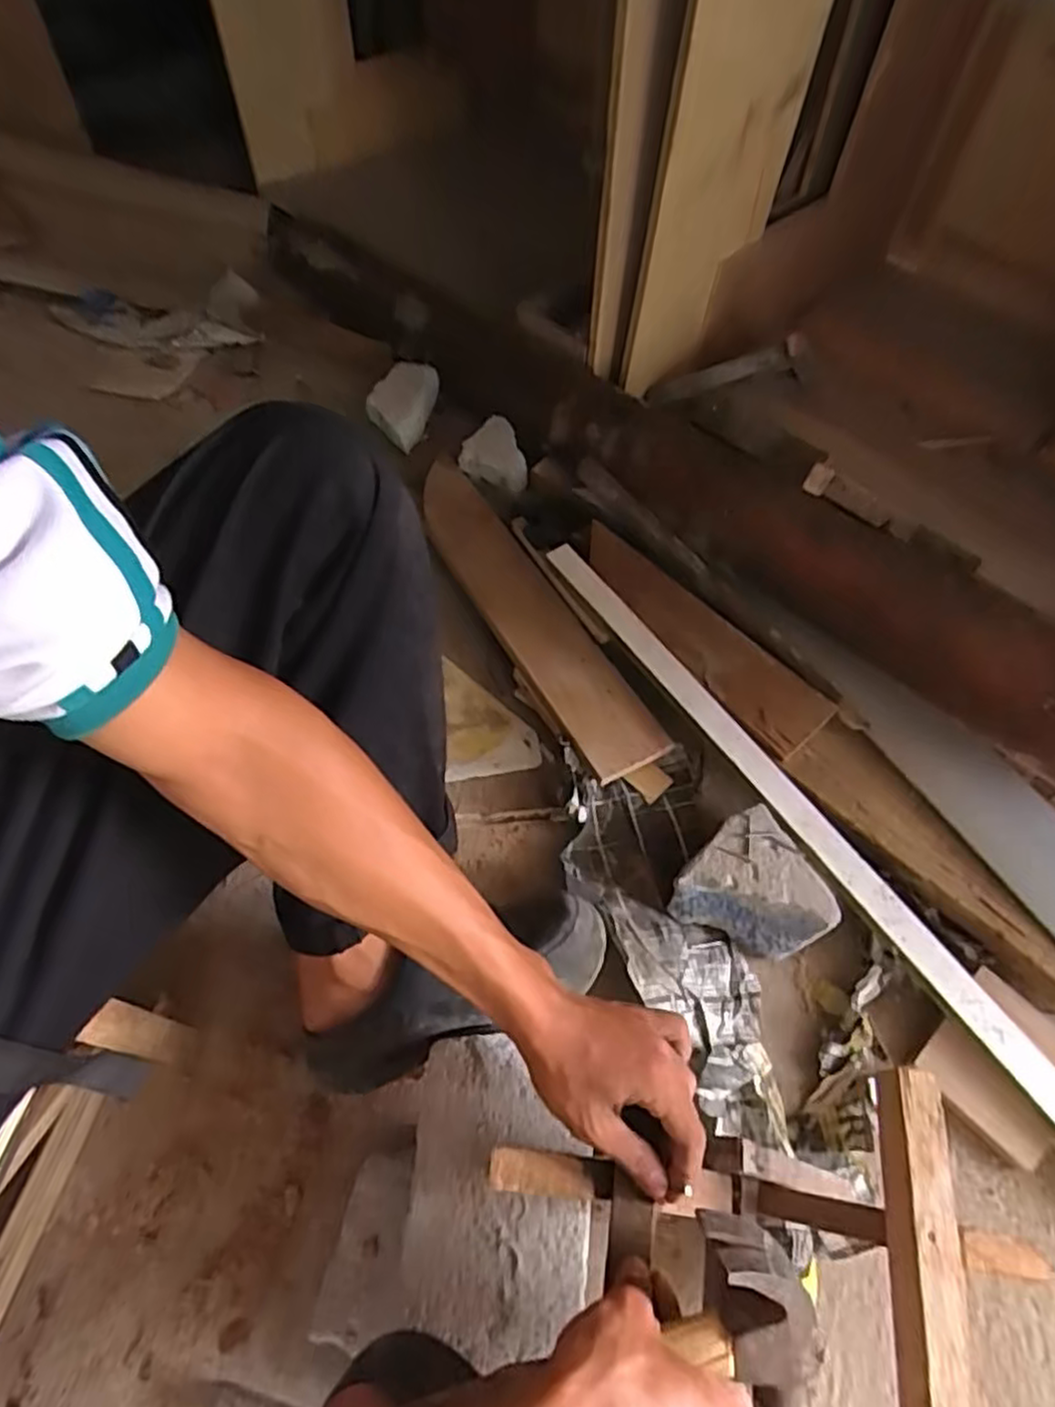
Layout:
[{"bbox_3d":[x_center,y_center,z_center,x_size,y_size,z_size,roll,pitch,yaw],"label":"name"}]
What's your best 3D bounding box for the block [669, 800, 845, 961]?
[{"bbox_3d":[0.226,0.191,0.704,0.122,0.073,0.129,-38,67,-22],"label":"block"}]

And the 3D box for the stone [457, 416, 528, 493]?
[{"bbox_3d":[-0.041,-0.364,1.025,0.097,0.053,0.095,21,60,13],"label":"stone"}]

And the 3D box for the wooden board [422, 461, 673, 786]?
[{"bbox_3d":[-0.009,-0.123,0.870,0.097,0.029,0.495,-26,65,-17],"label":"wooden board"}]

